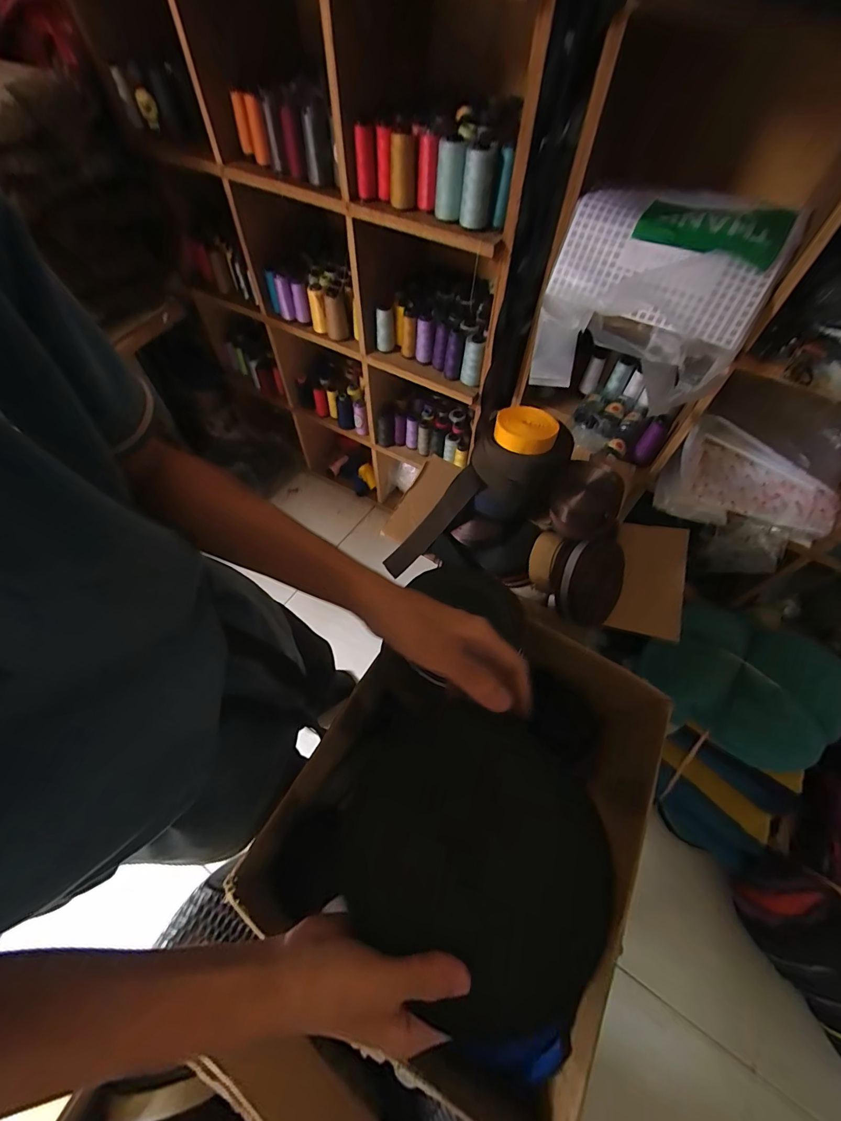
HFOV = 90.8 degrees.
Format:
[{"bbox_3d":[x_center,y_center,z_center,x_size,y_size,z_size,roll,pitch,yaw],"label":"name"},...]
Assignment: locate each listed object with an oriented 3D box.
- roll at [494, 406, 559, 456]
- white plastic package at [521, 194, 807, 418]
[{"bbox_3d":[0.153,-0.193,0.601,0.088,0.028,0.078,20,61,11],"label":"roll"},{"bbox_3d":[0.367,-0.421,0.685,0.305,0.238,0.183,26,62,14],"label":"white plastic package"}]

